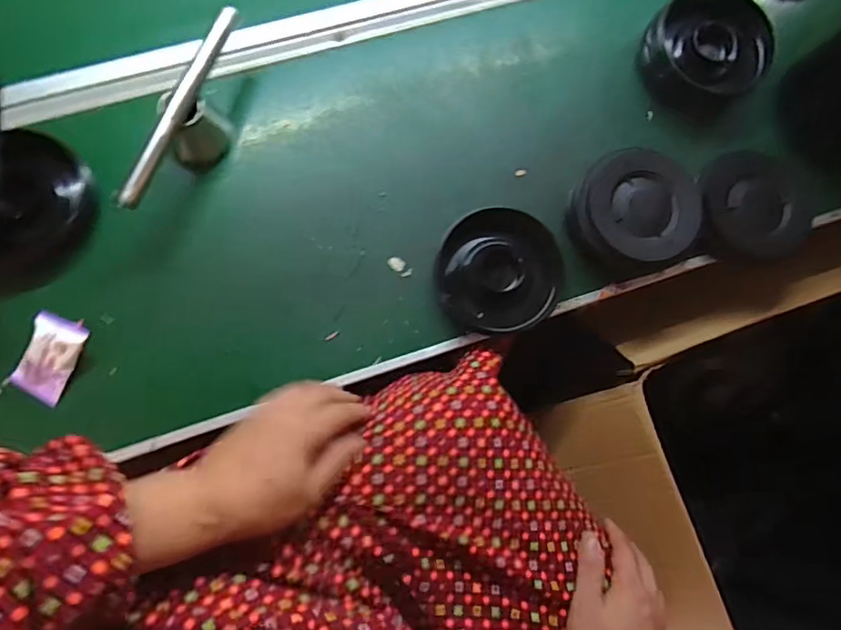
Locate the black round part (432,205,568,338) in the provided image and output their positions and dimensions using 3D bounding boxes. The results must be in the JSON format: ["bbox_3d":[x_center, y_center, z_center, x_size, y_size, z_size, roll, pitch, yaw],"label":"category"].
[{"bbox_3d":[0.078,-0.042,0.523,0.118,0.030,0.113,1,82,-5],"label":"black round part"}]

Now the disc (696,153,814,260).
[{"bbox_3d":[0.344,-0.114,0.555,0.103,0.032,0.115,-8,82,-6],"label":"disc"}]

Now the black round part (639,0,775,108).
[{"bbox_3d":[0.293,-0.283,0.565,0.112,0.052,0.114,1,82,-5],"label":"black round part"}]

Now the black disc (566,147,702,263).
[{"bbox_3d":[0.211,-0.102,0.534,0.121,0.047,0.115,-7,82,-6],"label":"black disc"}]

